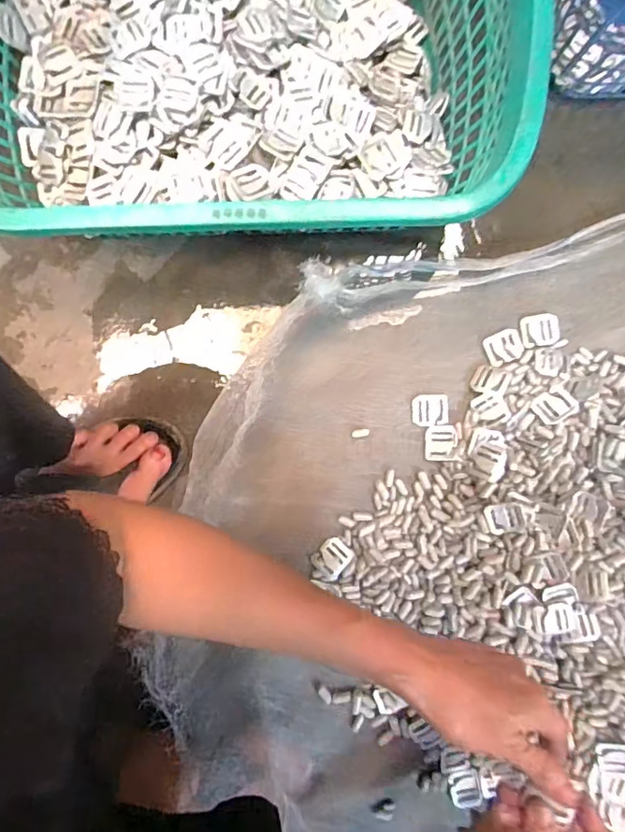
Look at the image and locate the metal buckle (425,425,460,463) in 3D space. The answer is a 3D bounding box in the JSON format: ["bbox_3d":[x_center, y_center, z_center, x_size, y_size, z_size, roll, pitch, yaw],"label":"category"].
[{"bbox_3d":[0.126,0.026,0.517,0.031,0.004,0.035,2,81,11],"label":"metal buckle"}]

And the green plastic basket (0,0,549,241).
[{"bbox_3d":[-0.066,-0.306,0.441,0.450,0.154,0.336,-2,92,-1],"label":"green plastic basket"}]

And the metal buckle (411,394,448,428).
[{"bbox_3d":[0.116,-0.006,0.521,0.035,0.004,0.031,-2,93,-2],"label":"metal buckle"}]

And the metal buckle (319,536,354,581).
[{"bbox_3d":[0.021,0.139,0.515,0.030,0.004,0.037,35,91,-4],"label":"metal buckle"}]

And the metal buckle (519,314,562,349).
[{"bbox_3d":[0.224,-0.084,0.521,0.037,0.005,0.031,-6,93,-2],"label":"metal buckle"}]

